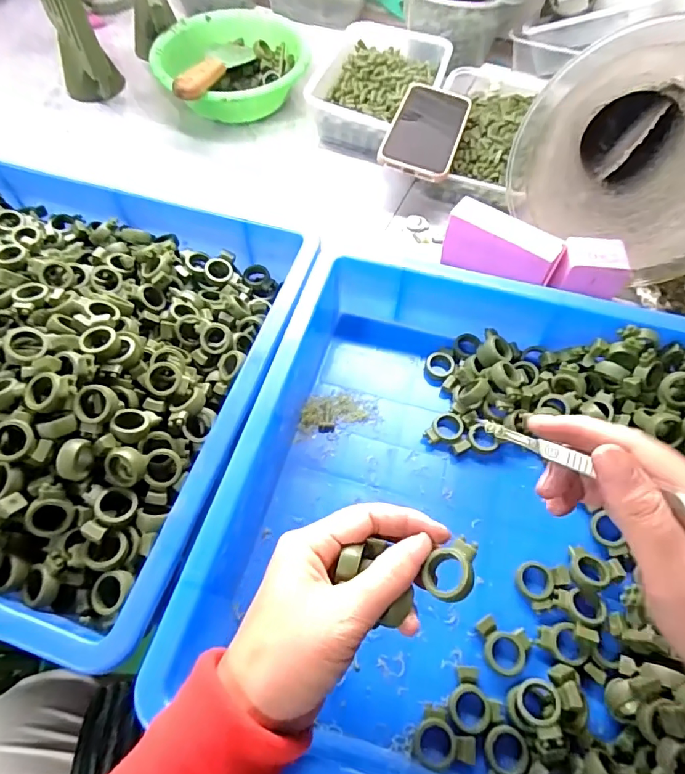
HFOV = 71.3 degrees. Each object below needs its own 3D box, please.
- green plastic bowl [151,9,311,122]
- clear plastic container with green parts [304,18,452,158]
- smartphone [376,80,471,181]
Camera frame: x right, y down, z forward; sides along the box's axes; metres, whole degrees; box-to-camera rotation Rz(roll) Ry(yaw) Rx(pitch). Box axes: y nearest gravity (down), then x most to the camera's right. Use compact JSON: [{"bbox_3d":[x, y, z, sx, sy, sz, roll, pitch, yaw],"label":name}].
[{"bbox_3d":[-0.152,-0.438,0.649,0.188,0.060,0.182,0,61,0],"label":"green plastic bowl"},{"bbox_3d":[0.055,-0.407,0.644,0.154,0.059,0.231,14,62,7],"label":"clear plastic container with green parts"},{"bbox_3d":[0.099,-0.300,0.549,0.079,0.016,0.175,17,58,4],"label":"smartphone"}]

